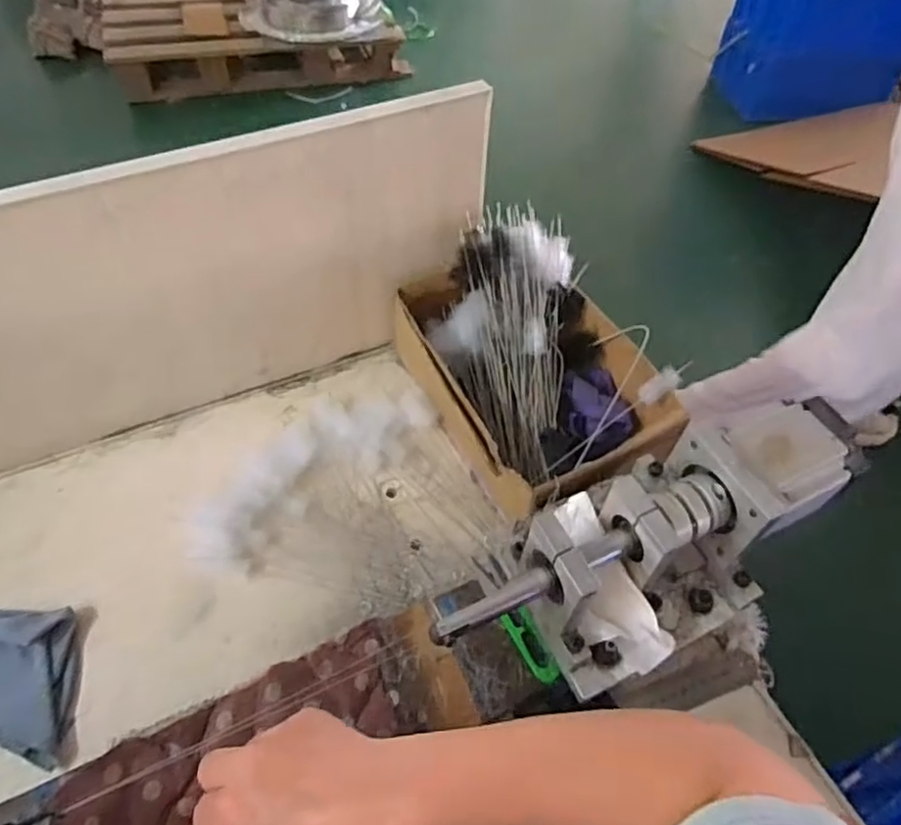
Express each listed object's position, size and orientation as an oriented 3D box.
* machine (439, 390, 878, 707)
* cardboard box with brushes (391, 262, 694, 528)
[{"bbox_3d":[0.149,0.105,0.476,0.329,0.112,0.122,-27,59,-22],"label":"machine"},{"bbox_3d":[0.083,-0.041,0.659,0.198,0.131,0.290,-18,56,-17],"label":"cardboard box with brushes"}]

